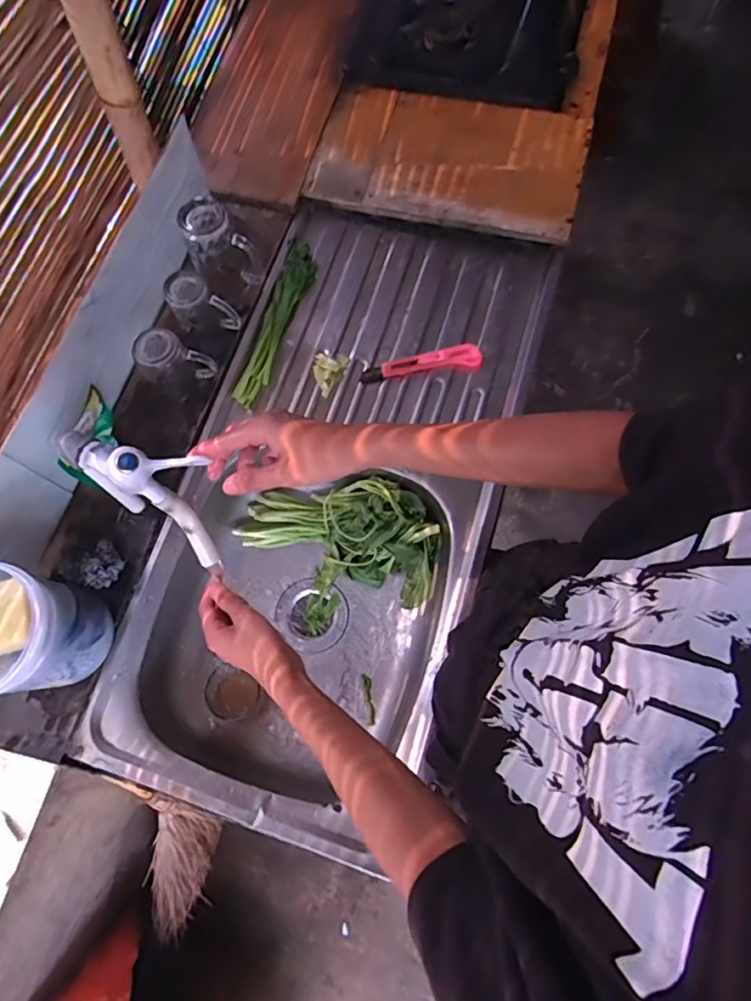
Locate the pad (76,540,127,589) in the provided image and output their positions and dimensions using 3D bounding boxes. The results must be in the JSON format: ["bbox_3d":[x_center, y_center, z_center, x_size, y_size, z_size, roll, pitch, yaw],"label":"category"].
[{"bbox_3d":[-0.347,0.084,0.699,0.051,0.049,0.059,21,74,8],"label":"pad"}]

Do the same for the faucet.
[{"bbox_3d":[-0.239,-0.013,0.549,0.154,0.165,0.073,23,75,9],"label":"faucet"}]

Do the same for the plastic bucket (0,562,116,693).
[{"bbox_3d":[-0.395,0.150,0.605,0.123,0.162,0.122,-1,73,2],"label":"plastic bucket"}]

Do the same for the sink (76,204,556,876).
[{"bbox_3d":[-0.039,0.004,0.787,0.390,0.179,0.840,19,74,8],"label":"sink"}]

